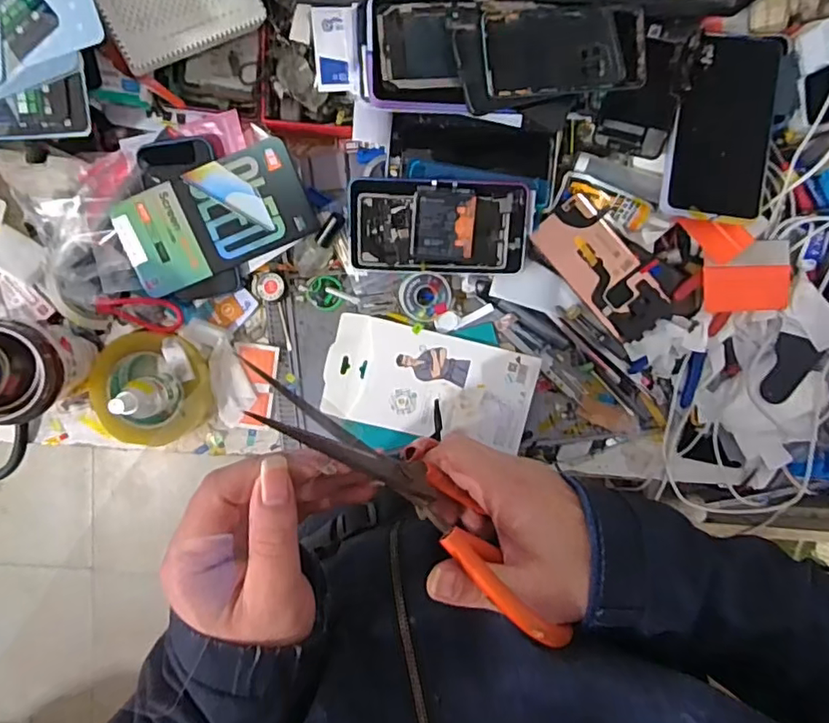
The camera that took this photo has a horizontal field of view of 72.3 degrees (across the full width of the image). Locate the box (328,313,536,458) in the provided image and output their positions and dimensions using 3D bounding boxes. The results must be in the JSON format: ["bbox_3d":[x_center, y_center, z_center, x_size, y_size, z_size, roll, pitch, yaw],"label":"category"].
[{"bbox_3d":[0.019,0.025,0.642,0.228,0.014,0.114,12,94,-3],"label":"box"}]

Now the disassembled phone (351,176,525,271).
[{"bbox_3d":[0.026,-0.141,0.598,0.185,0.012,0.094,1,109,-1],"label":"disassembled phone"}]

